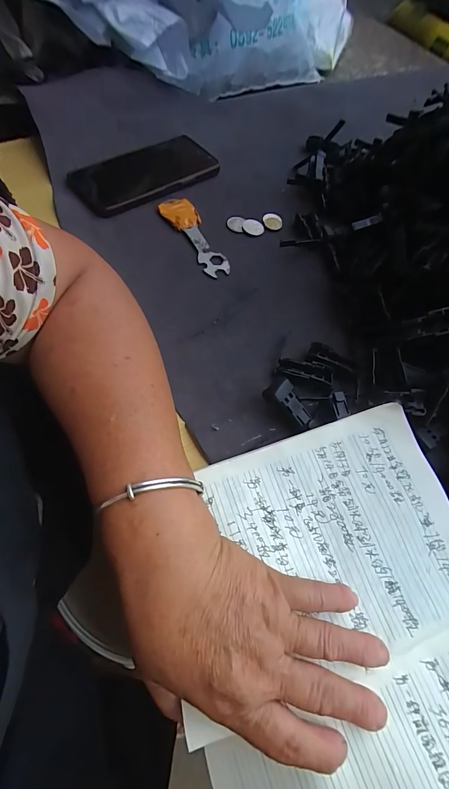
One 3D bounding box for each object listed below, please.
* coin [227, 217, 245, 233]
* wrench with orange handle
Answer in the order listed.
[{"bbox_3d":[0.013,-0.193,0.389,0.019,0.004,0.021,6,73,-9],"label":"coin"},{"bbox_3d":[-0.032,-0.173,0.373,0.034,0.011,0.121,-26,68,-15],"label":"wrench with orange handle"}]

